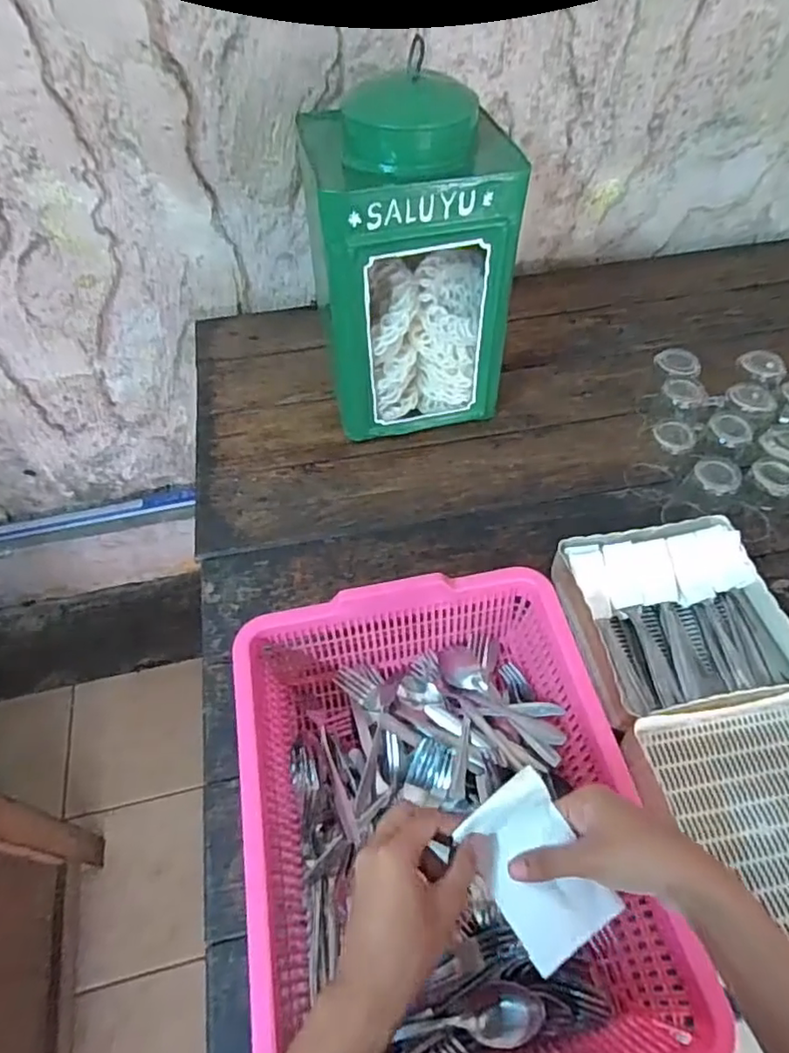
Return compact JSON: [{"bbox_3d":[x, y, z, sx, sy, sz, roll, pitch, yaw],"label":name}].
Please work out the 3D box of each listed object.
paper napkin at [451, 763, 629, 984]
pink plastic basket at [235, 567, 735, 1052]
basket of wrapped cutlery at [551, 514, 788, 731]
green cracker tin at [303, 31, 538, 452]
[{"bbox_3d":[0.095,0.226,0.402,0.070,0.025,0.097,-30,58,-19],"label":"paper napkin"},{"bbox_3d":[0.036,0.249,0.524,0.307,0.127,0.390,-9,54,-6],"label":"pink plastic basket"},{"bbox_3d":[0.309,0.096,0.671,0.213,0.058,0.207,-10,54,-6],"label":"basket of wrapped cutlery"},{"bbox_3d":[0.025,-0.321,0.783,0.229,0.389,0.196,-11,54,-7],"label":"green cracker tin"}]

